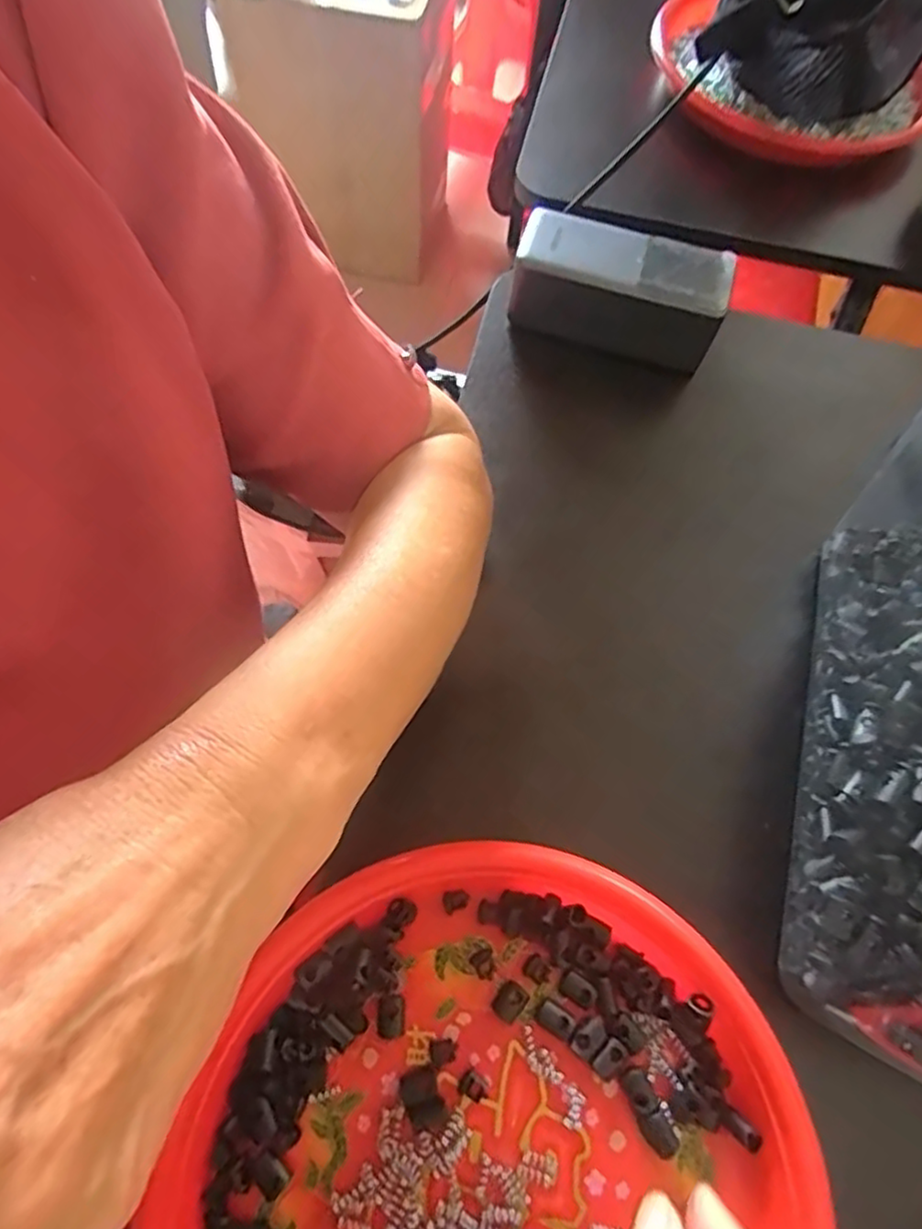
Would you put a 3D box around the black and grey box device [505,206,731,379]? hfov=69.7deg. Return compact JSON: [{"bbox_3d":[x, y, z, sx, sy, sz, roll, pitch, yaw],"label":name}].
[{"bbox_3d":[0.098,-0.202,0.424,0.128,0.064,0.054,19,66,5],"label":"black and grey box device"}]

